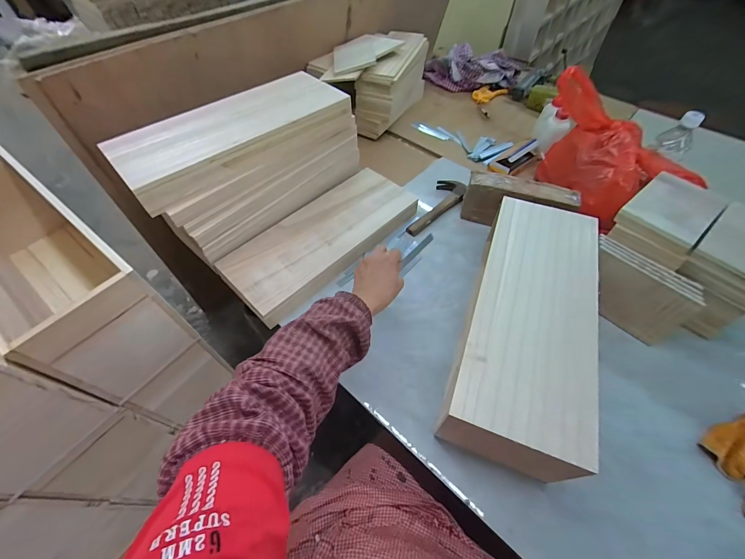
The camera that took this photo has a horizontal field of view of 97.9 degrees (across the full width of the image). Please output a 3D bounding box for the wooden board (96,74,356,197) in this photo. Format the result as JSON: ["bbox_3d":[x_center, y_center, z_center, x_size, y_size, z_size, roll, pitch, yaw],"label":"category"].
[{"bbox_3d":[-0.237,-0.274,0.560,0.387,0.011,0.152,-34,61,-21],"label":"wooden board"}]

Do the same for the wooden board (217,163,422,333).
[{"bbox_3d":[-0.092,-0.085,0.650,0.166,0.046,0.393,37,63,24],"label":"wooden board"}]

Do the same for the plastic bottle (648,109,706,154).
[{"bbox_3d":[0.600,-0.285,0.632,0.046,0.067,0.061,-38,62,-23],"label":"plastic bottle"}]

